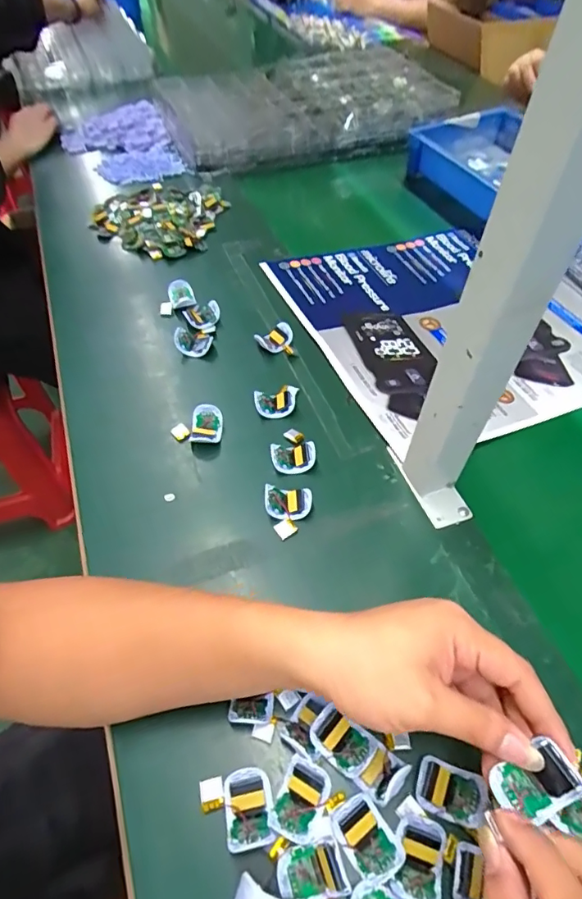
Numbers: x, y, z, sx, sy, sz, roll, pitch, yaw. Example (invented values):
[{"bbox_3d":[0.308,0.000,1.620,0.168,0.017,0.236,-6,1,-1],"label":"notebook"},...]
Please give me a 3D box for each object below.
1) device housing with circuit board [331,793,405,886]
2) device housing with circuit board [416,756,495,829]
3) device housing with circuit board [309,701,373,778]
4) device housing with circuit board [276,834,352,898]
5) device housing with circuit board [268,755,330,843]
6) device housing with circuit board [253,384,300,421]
[{"bbox_3d":[0.047,0.237,0.305,0.031,0.012,0.043,-31,60,-23],"label":"device housing with circuit board"},{"bbox_3d":[0.105,0.222,0.324,0.048,0.005,0.031,13,53,8],"label":"device housing with circuit board"},{"bbox_3d":[0.034,0.195,0.335,0.042,0.017,0.026,35,59,22],"label":"device housing with circuit board"},{"bbox_3d":[0.012,0.249,0.291,0.038,0.018,0.029,-13,54,-12],"label":"device housing with circuit board"},{"bbox_3d":[0.006,0.222,0.317,0.030,0.013,0.043,25,56,16],"label":"device housing with circuit board"},{"bbox_3d":[-0.012,-0.052,0.532,0.054,0.016,0.034,-27,58,-21],"label":"device housing with circuit board"}]

